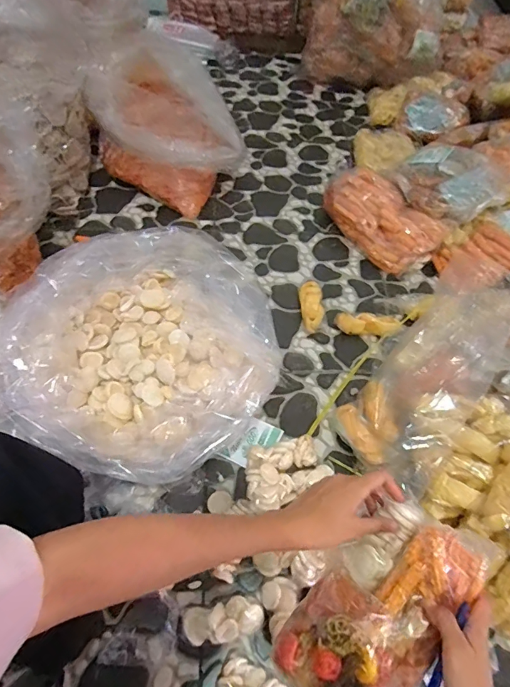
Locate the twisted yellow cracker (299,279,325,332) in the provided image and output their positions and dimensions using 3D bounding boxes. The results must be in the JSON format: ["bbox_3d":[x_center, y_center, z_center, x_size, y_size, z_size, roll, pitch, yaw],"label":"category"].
[{"bbox_3d":[0.123,-0.082,0.902,0.047,0.029,0.114,-3,59,-2],"label":"twisted yellow cracker"}]

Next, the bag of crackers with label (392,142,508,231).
[{"bbox_3d":[0.452,-0.385,0.985,0.174,0.096,0.242,-19,60,-15],"label":"bag of crackers with label"}]

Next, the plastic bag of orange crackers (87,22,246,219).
[{"bbox_3d":[-0.209,-0.542,1.065,0.381,0.264,0.289,25,59,12],"label":"plastic bag of orange crackers"}]

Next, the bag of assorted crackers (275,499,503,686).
[{"bbox_3d":[0.122,0.264,0.406,0.130,0.061,0.215,31,82,15],"label":"bag of assorted crackers"}]

